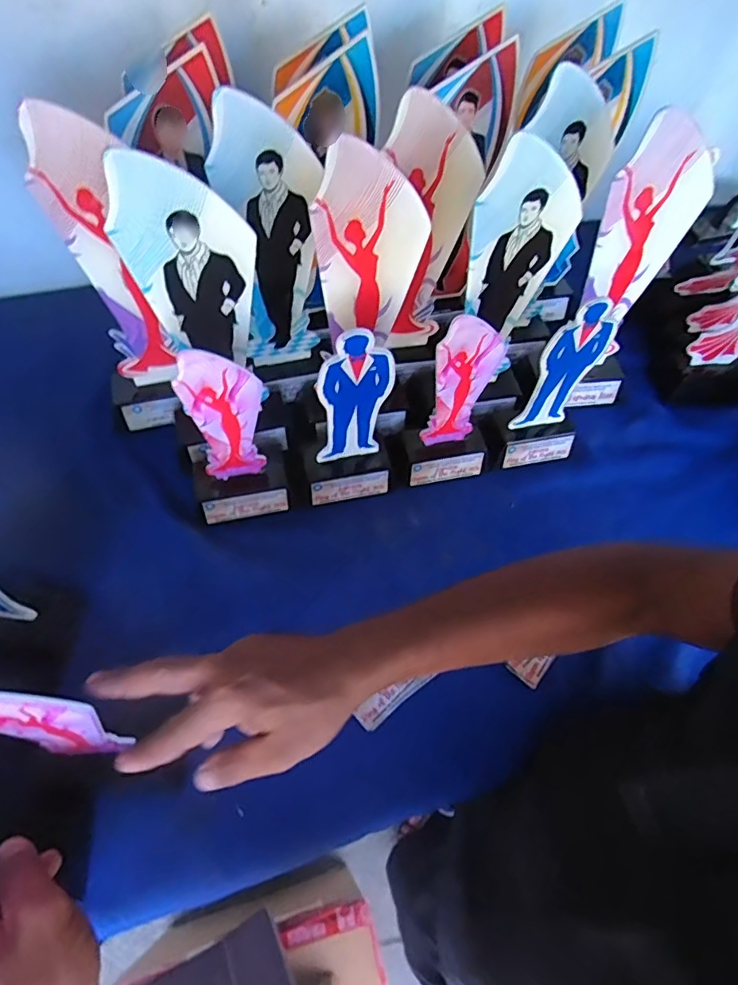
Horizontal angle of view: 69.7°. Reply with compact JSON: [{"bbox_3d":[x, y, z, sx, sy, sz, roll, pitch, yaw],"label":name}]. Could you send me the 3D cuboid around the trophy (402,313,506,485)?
[{"bbox_3d":[0.086,-0.087,0.511,0.086,0.189,0.062,0,58,-4],"label":"trophy"}]

